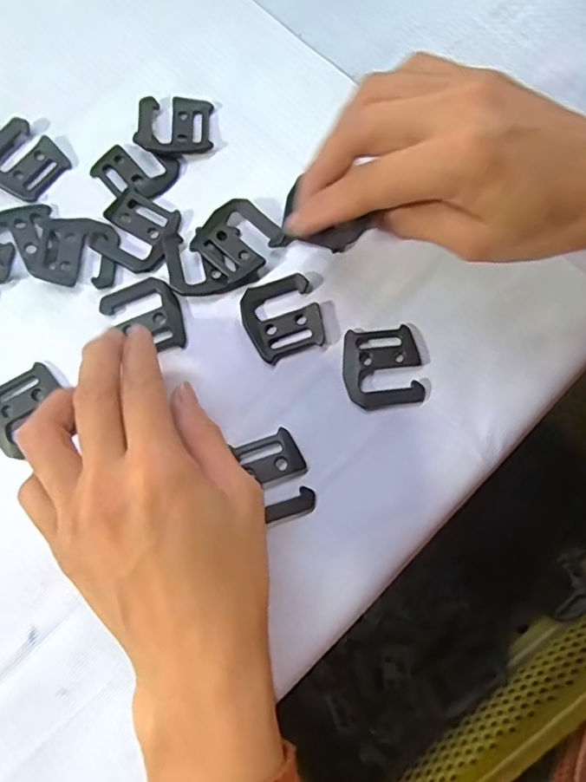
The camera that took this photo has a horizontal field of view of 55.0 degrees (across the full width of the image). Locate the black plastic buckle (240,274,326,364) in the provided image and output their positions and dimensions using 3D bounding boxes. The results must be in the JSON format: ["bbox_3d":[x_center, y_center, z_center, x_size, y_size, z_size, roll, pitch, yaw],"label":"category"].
[{"bbox_3d":[-0.005,-0.036,0.274,0.036,0.004,0.038,-20,77,-4],"label":"black plastic buckle"}]

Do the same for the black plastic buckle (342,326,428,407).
[{"bbox_3d":[0.043,-0.012,0.268,0.036,0.005,0.037,-3,77,0],"label":"black plastic buckle"}]

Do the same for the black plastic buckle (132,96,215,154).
[{"bbox_3d":[-0.063,-0.141,0.299,0.039,0.006,0.035,-1,77,0],"label":"black plastic buckle"}]

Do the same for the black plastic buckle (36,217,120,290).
[{"bbox_3d":[-0.107,-0.069,0.281,0.037,0.006,0.035,8,77,2],"label":"black plastic buckle"}]

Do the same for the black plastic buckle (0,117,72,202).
[{"bbox_3d":[-0.142,-0.121,0.294,0.040,0.006,0.036,37,80,9],"label":"black plastic buckle"}]

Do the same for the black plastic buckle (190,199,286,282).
[{"bbox_3d":[-0.027,-0.076,0.283,0.036,0.006,0.037,35,80,8],"label":"black plastic buckle"}]

